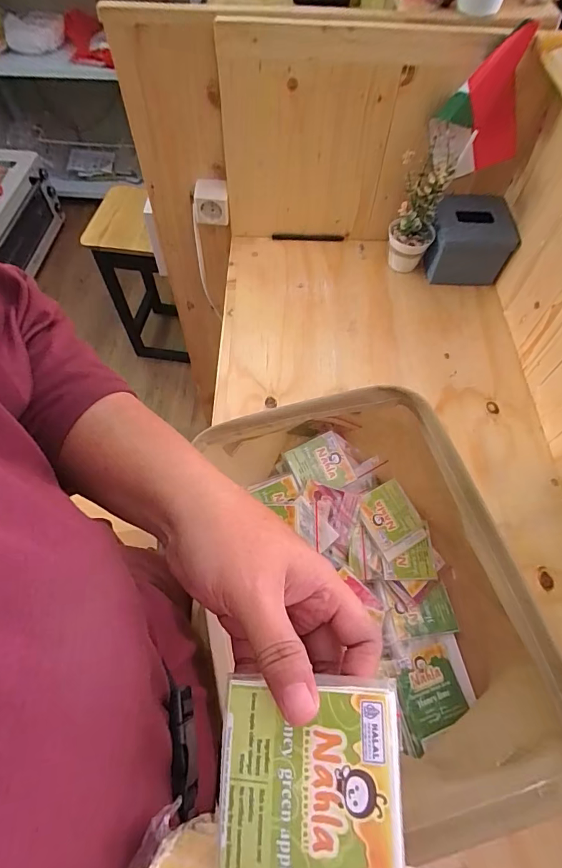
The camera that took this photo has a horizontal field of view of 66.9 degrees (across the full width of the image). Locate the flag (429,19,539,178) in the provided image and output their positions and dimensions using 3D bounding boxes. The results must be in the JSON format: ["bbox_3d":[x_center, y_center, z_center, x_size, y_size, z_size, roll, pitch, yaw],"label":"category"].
[{"bbox_3d":[0.279,-0.453,0.614,0.127,0.173,0.030,-21,62,9],"label":"flag"}]

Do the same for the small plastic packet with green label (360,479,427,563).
[{"bbox_3d":[0.129,0.099,0.497,0.063,0.005,0.077,-25,77,-21],"label":"small plastic packet with green label"}]

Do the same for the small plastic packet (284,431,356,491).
[{"bbox_3d":[0.046,0.038,0.504,0.065,0.005,0.064,-22,76,-12],"label":"small plastic packet"}]

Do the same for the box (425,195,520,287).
[{"bbox_3d":[0.322,-0.336,0.745,0.124,0.104,0.105,5,61,1],"label":"box"}]

